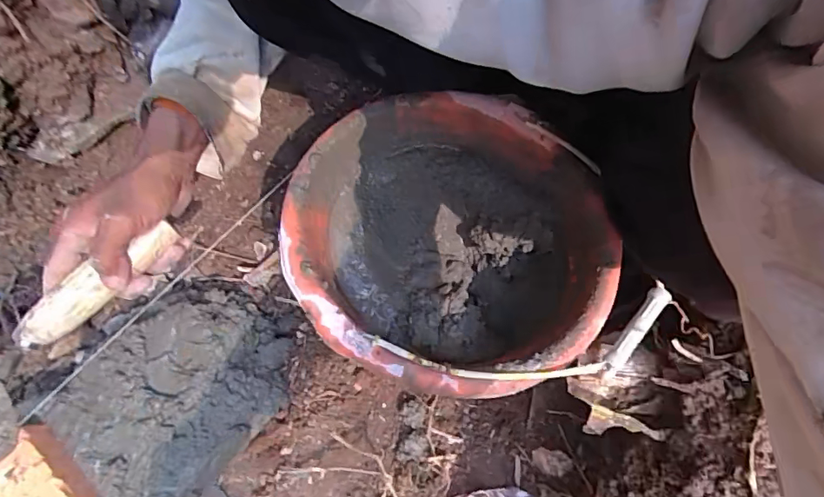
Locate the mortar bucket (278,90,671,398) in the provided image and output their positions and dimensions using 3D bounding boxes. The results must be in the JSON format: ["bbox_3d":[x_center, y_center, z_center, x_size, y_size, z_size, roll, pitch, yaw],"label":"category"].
[{"bbox_3d":[0.027,0.002,0.485,0.267,0.140,0.285,-1,73,3],"label":"mortar bucket"}]

